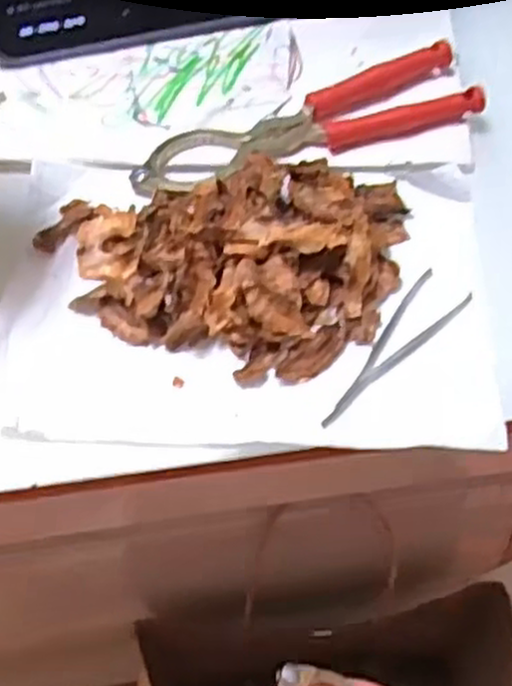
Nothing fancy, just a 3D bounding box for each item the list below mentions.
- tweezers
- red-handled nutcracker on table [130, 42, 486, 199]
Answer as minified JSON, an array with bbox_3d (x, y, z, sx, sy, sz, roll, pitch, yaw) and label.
[{"bbox_3d":[0.050,0.001,0.296,0.021,0.004,0.080,37,66,22],"label":"tweezers"},{"bbox_3d":[0.020,-0.101,0.357,0.156,0.012,0.041,-15,59,-8],"label":"red-handled nutcracker on table"}]

